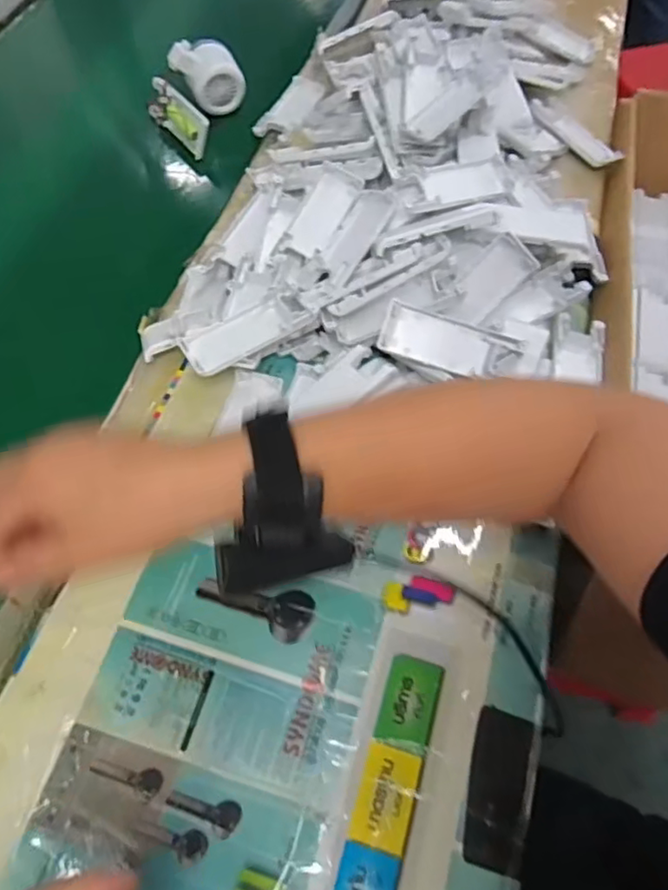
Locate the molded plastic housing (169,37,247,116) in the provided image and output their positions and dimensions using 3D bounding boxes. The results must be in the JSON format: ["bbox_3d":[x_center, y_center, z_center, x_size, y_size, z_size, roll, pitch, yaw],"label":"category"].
[{"bbox_3d":[-0.134,-0.397,0.655,0.071,0.058,0.045,-21,63,-12],"label":"molded plastic housing"}]

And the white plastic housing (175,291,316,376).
[{"bbox_3d":[-0.066,-0.086,0.462,0.098,0.008,0.040,-27,65,-15],"label":"white plastic housing"}]

